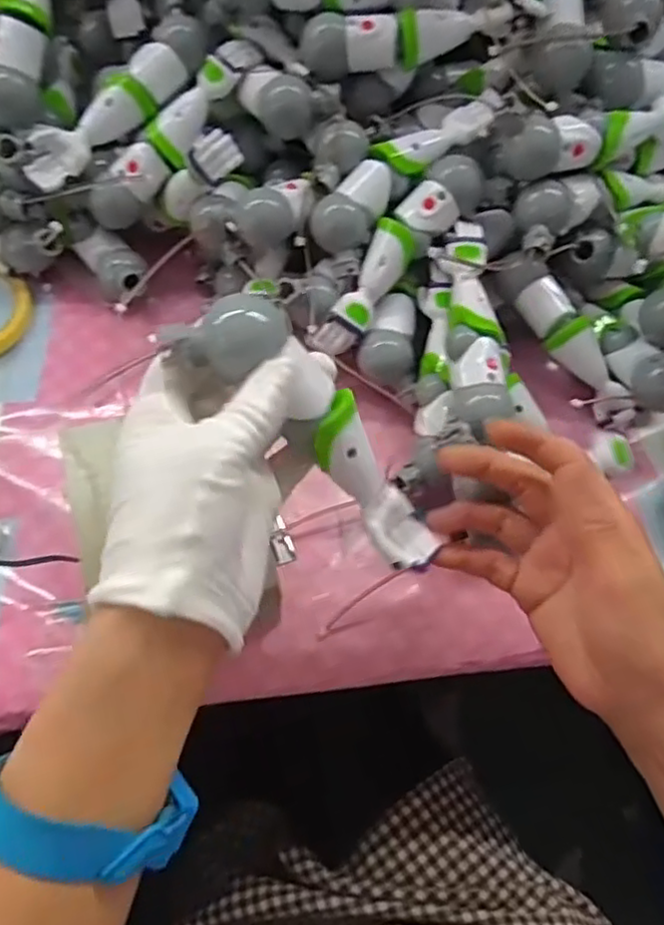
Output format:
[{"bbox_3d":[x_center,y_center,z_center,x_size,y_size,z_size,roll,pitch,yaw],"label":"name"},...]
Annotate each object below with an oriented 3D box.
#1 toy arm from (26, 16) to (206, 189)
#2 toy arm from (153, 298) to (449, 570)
[{"bbox_3d":[-0.142,-0.237,0.434,0.147,0.028,0.036,-44,70,-2],"label":"toy arm"},{"bbox_3d":[-0.009,-0.010,0.302,0.155,0.041,0.041,45,61,-20],"label":"toy arm"}]

